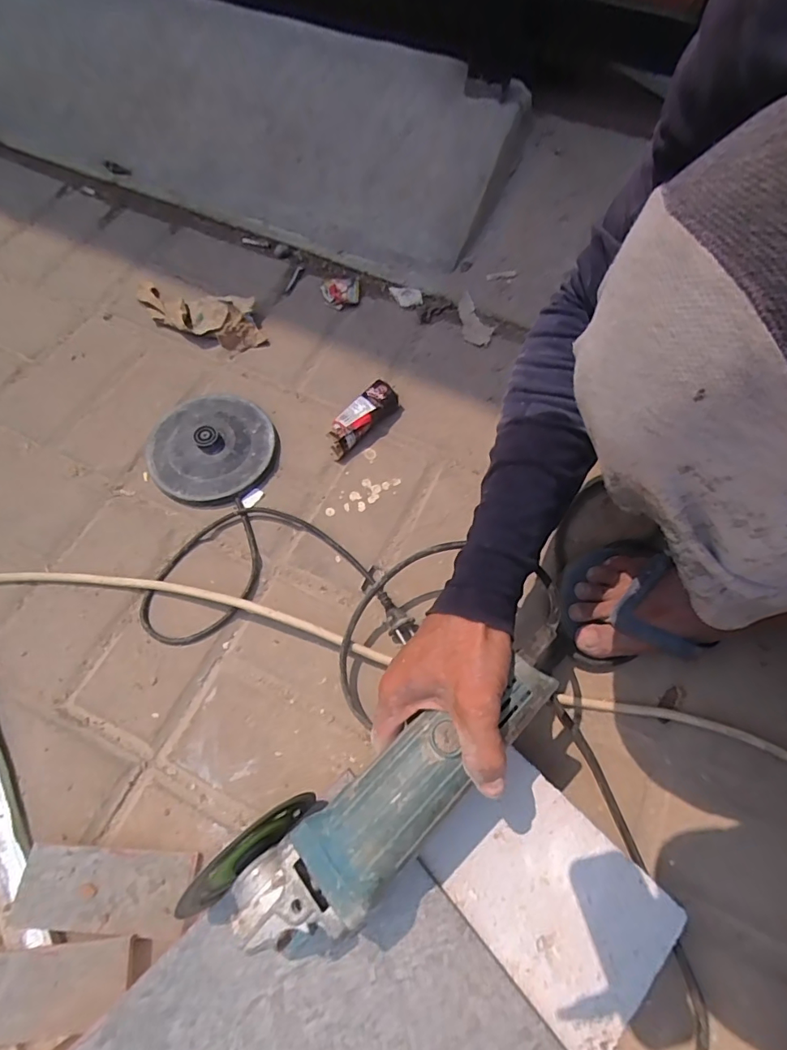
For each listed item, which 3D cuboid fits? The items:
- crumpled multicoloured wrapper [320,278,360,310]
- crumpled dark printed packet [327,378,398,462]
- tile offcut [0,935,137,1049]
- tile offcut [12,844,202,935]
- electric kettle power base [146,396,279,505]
[{"bbox_3d":[-0.074,-0.334,0.693,0.052,0.010,0.056,-12,67,-6],"label":"crumpled multicoloured wrapper"},{"bbox_3d":[-0.041,-0.134,0.594,0.045,0.026,0.113,41,72,15],"label":"crumpled dark printed packet"},{"bbox_3d":[-0.269,0.352,0.364,0.135,0.008,0.056,-5,65,-6],"label":"tile offcut"},{"bbox_3d":[-0.235,0.297,0.396,0.132,0.006,0.055,7,63,-6],"label":"tile offcut"},{"bbox_3d":[-0.218,-0.096,0.574,0.142,0.032,0.153,0,67,-1],"label":"electric kettle power base"}]

